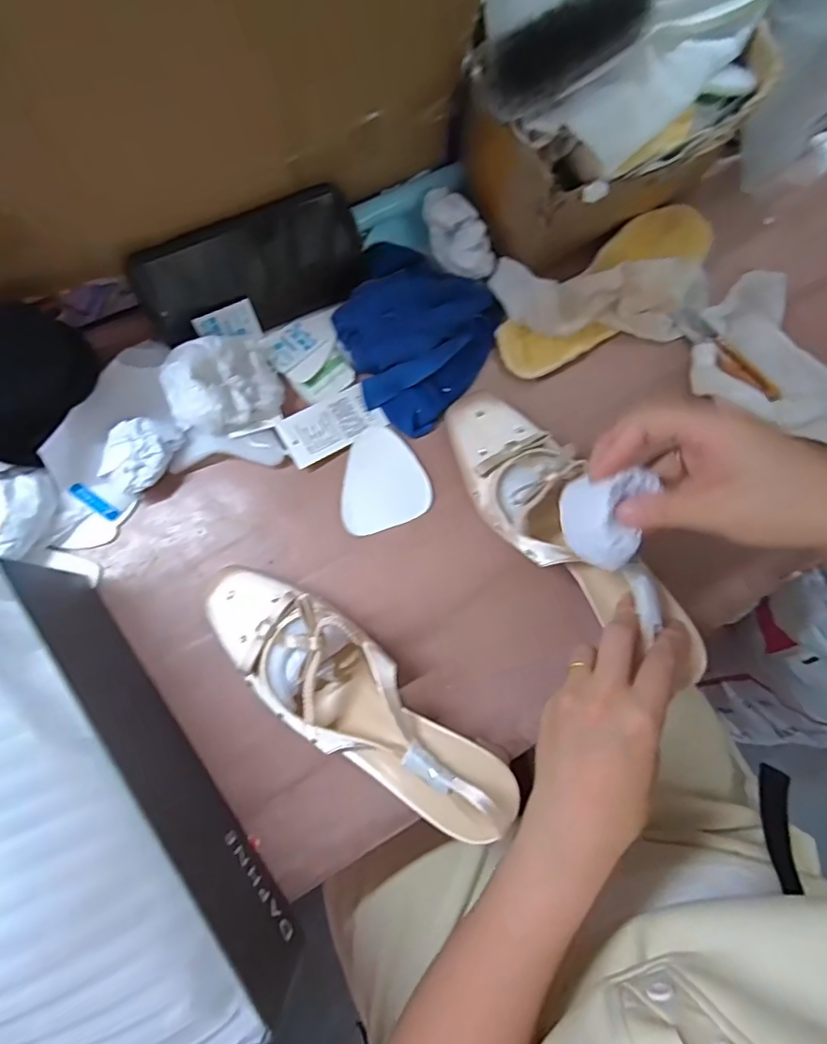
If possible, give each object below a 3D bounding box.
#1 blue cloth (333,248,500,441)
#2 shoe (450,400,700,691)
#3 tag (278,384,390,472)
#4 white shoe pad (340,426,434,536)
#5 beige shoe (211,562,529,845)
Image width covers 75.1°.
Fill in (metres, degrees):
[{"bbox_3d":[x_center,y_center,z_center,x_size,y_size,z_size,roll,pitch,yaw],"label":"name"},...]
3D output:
[{"bbox_3d":[-0.003,-0.152,0.425,0.121,0.035,0.132,33,80,5],"label":"blue cloth"},{"bbox_3d":[0.102,0.001,0.364,0.067,0.043,0.238,-35,71,-7],"label":"shoe"},{"bbox_3d":[-0.064,-0.078,0.426,0.078,0.004,0.042,-28,82,-11],"label":"tag"},{"bbox_3d":[-0.026,-0.034,0.419,0.069,0.004,0.077,-17,80,-4],"label":"white shoe pad"},{"bbox_3d":[-0.045,0.112,0.349,0.229,0.085,0.072,39,81,6],"label":"beige shoe"}]

